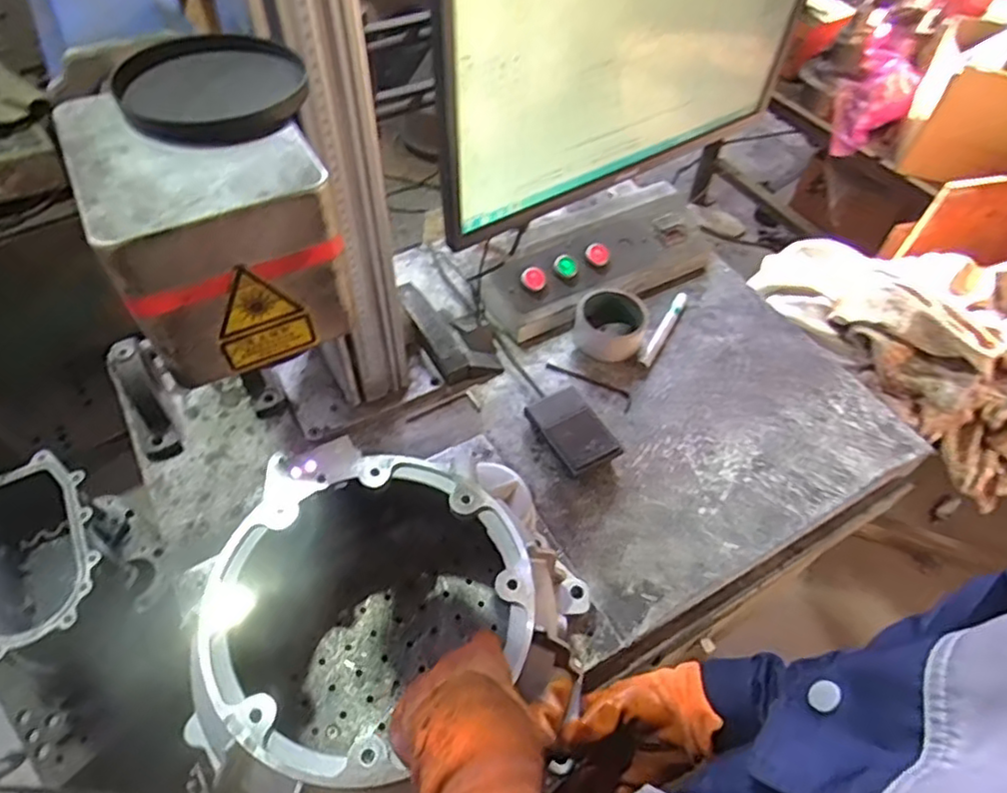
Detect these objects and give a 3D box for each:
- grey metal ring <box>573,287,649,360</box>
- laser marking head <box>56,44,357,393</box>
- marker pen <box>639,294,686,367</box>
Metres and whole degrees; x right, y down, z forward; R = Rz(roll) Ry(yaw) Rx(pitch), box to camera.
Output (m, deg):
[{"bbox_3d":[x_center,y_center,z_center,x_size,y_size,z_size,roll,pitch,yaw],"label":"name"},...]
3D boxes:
[{"bbox_3d":[0.134,-0.092,0.802,0.084,0.046,0.091,1,54,-2],"label":"grey metal ring"},{"bbox_3d":[-0.144,-0.094,0.326,0.110,0.099,0.135,-16,56,-14],"label":"laser marking head"},{"bbox_3d":[0.210,-0.088,0.830,0.017,0.013,0.142,27,57,16],"label":"marker pen"}]

